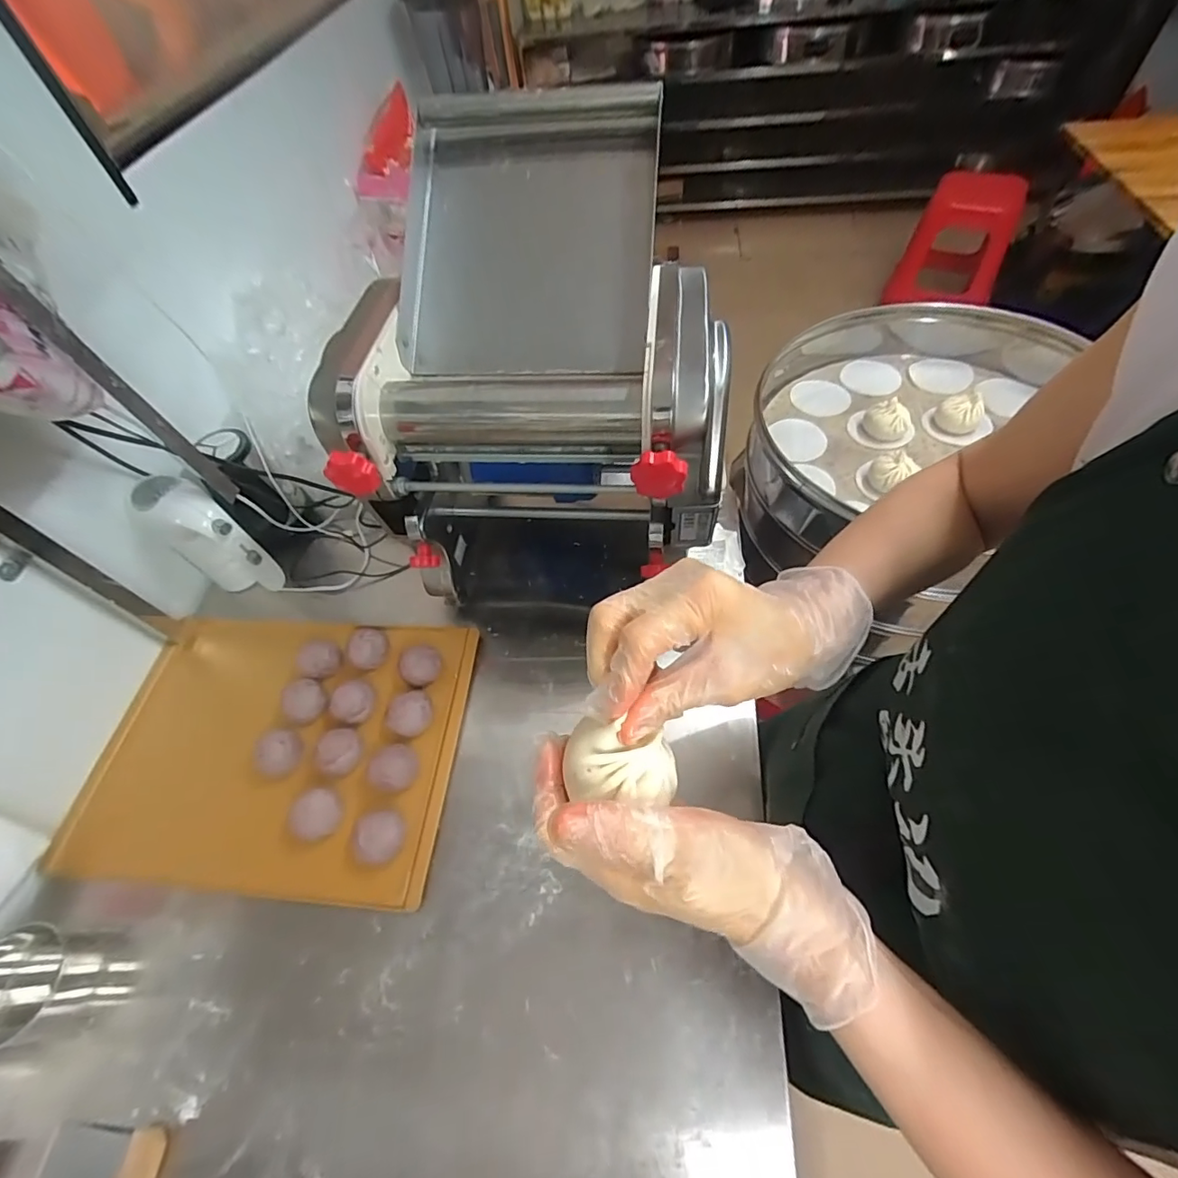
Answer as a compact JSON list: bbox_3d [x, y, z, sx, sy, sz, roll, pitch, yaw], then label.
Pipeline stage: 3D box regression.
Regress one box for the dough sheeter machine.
[{"bbox_3d":[-0.046,-0.206,0.631,0.369,0.484,0.395,2,57,7],"label":"dough sheeter machine"}]

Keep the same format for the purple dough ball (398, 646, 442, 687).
[{"bbox_3d":[-0.216,0.101,0.676,0.051,0.038,0.046,-34,60,-16],"label":"purple dough ball"}]

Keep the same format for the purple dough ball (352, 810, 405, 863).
[{"bbox_3d":[-0.227,0.267,0.566,0.054,0.034,0.052,-2,57,4],"label":"purple dough ball"}]

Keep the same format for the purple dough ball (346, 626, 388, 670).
[{"bbox_3d":[-0.294,0.078,0.698,0.053,0.039,0.053,-39,62,-18],"label":"purple dough ball"}]

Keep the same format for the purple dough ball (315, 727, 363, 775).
[{"bbox_3d":[-0.296,0.194,0.625,0.049,0.040,0.044,-39,62,-18],"label":"purple dough ball"}]

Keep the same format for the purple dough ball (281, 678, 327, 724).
[{"bbox_3d":[-0.360,0.145,0.666,0.049,0.032,0.054,-39,62,-19],"label":"purple dough ball"}]

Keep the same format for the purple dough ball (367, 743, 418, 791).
[{"bbox_3d":[-0.225,0.204,0.603,0.050,0.038,0.049,-2,57,4],"label":"purple dough ball"}]

